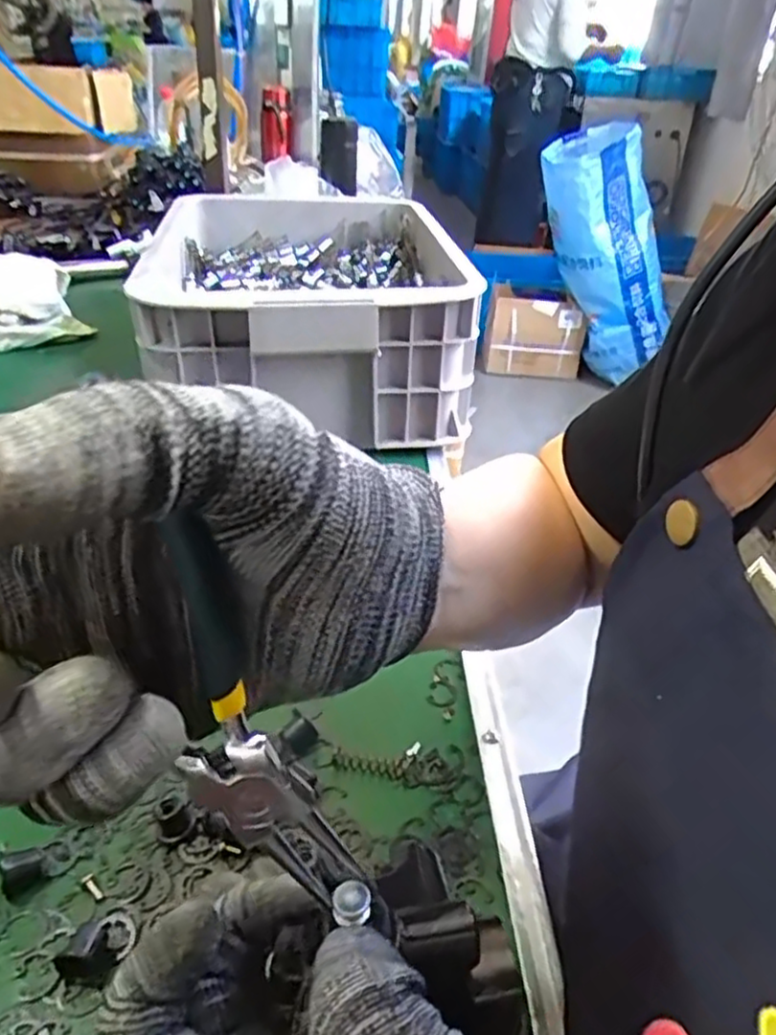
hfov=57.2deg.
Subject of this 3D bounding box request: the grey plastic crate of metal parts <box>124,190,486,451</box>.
[{"bbox_3d":[-0.088,-0.215,0.746,0.302,0.152,0.360,-3,35,-11],"label":"grey plastic crate of metal parts"}]

